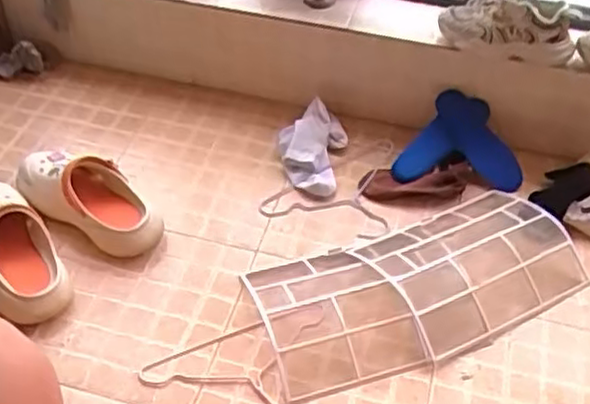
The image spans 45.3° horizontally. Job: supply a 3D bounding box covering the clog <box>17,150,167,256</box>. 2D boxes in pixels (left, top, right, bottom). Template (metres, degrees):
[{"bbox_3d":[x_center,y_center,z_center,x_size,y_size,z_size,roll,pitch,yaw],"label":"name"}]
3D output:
[{"bbox_3d":[-0.318,-0.006,1.117,0.243,0.087,0.093,29,50,6],"label":"clog"}]

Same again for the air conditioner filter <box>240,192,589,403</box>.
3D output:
[{"bbox_3d":[0.193,0.125,1.076,0.492,0.055,0.229,-15,48,-17],"label":"air conditioner filter"}]

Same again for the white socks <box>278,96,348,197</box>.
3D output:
[{"bbox_3d":[0.031,-0.095,1.255,0.117,0.074,0.177,3,45,0],"label":"white socks"}]

